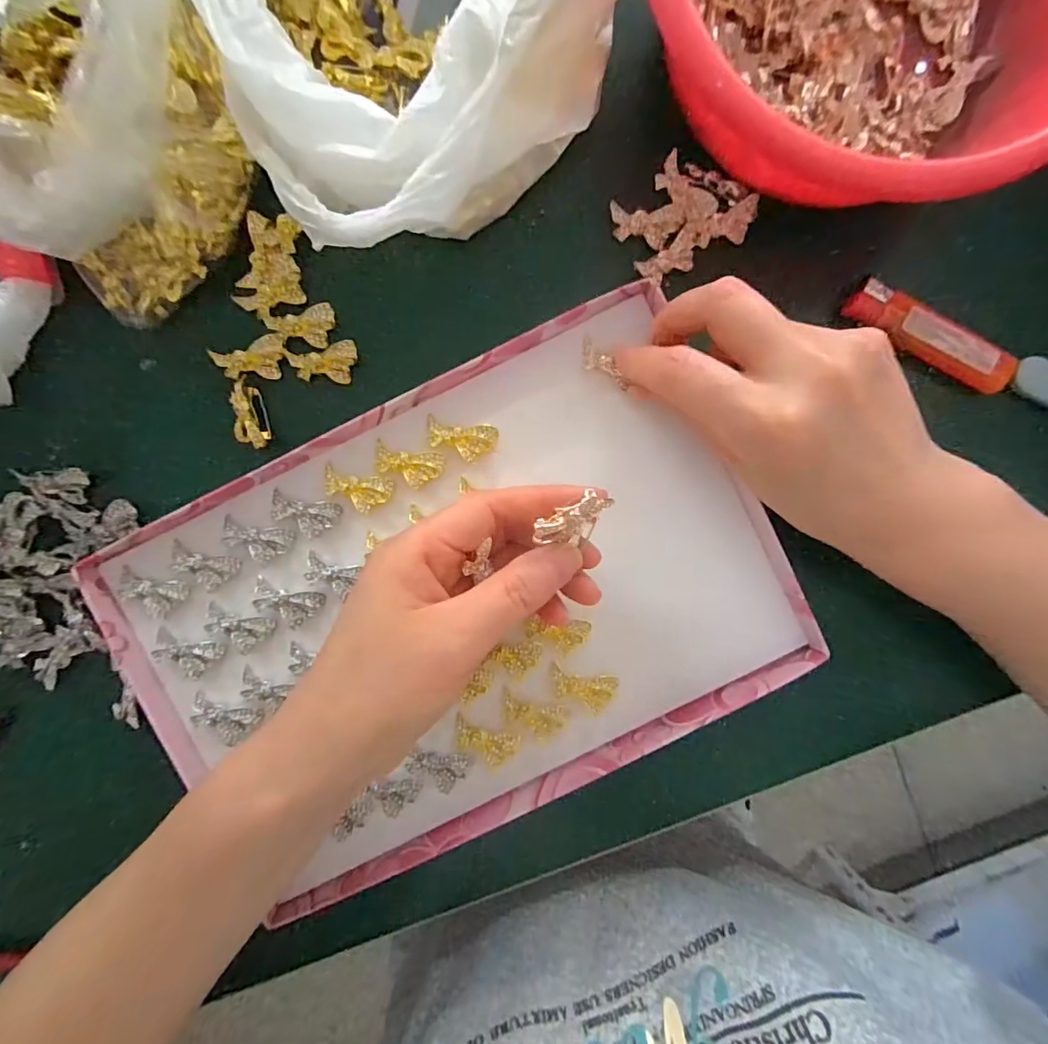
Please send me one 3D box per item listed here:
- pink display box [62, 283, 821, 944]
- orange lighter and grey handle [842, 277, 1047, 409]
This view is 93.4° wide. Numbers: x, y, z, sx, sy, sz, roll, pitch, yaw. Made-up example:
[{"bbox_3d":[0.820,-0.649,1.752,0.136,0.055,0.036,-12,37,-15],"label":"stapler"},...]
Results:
[{"bbox_3d":[-0.031,0.040,0.233,0.285,0.023,0.194,-27,95,1],"label":"pink display box"},{"bbox_3d":[0.233,-0.071,0.237,0.171,0.018,0.025,22,94,-4],"label":"orange lighter and grey handle"}]

